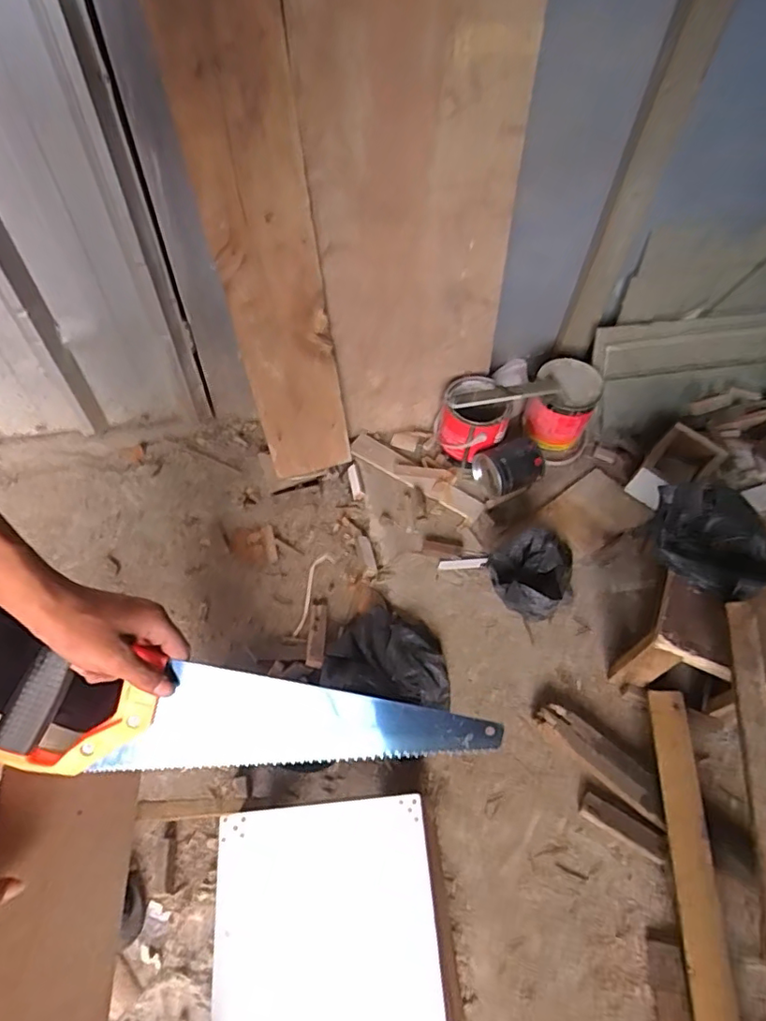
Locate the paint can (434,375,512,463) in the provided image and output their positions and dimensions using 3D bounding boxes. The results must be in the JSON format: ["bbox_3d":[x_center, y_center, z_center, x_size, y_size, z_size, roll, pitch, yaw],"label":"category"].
[{"bbox_3d":[0.207,-0.204,1.292,0.155,0.135,0.154,1,57,-2],"label":"paint can"}]

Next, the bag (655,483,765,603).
[{"bbox_3d":[0.555,0.042,0.933,0.158,0.085,0.216,-33,64,-22],"label":"bag"}]

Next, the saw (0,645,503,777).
[{"bbox_3d":[-0.108,0.179,0.487,0.420,0.015,0.093,2,88,-8],"label":"saw"}]

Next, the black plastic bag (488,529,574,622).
[{"bbox_3d":[0.292,0.132,1.093,0.140,0.150,0.171,-5,58,-6],"label":"black plastic bag"}]

